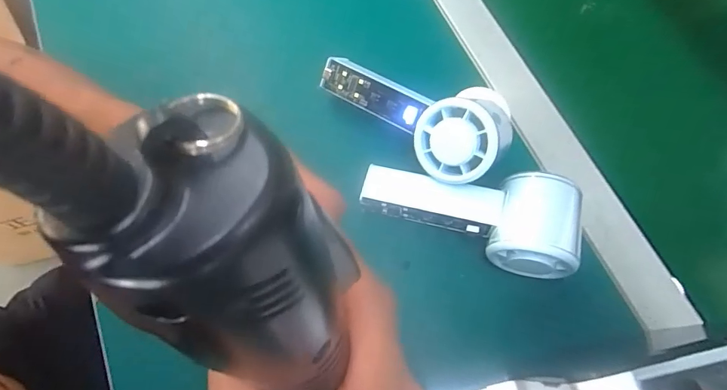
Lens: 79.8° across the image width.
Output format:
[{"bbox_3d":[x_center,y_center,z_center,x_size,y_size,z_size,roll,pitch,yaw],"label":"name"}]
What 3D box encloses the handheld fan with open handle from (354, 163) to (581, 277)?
[{"bbox_3d":[0.070,0.015,0.309,0.143,0.058,0.056,10,67,7],"label":"handheld fan with open handle"}]

